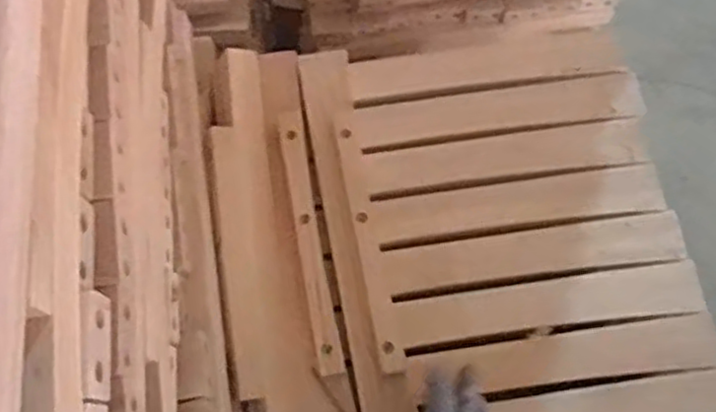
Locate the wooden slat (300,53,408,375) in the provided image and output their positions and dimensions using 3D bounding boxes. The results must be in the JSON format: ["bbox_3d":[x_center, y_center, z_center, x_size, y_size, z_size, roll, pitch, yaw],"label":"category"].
[{"bbox_3d":[-0.003,-0.006,0.617,0.037,0.028,0.297,-11,71,-3],"label":"wooden slat"}]

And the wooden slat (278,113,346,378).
[{"bbox_3d":[-0.042,0.027,0.598,0.022,0.017,0.226,-11,71,-3],"label":"wooden slat"}]

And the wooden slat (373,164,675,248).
[{"bbox_3d":[0.145,-0.001,0.639,0.259,0.018,0.041,-8,71,-2],"label":"wooden slat"}]

